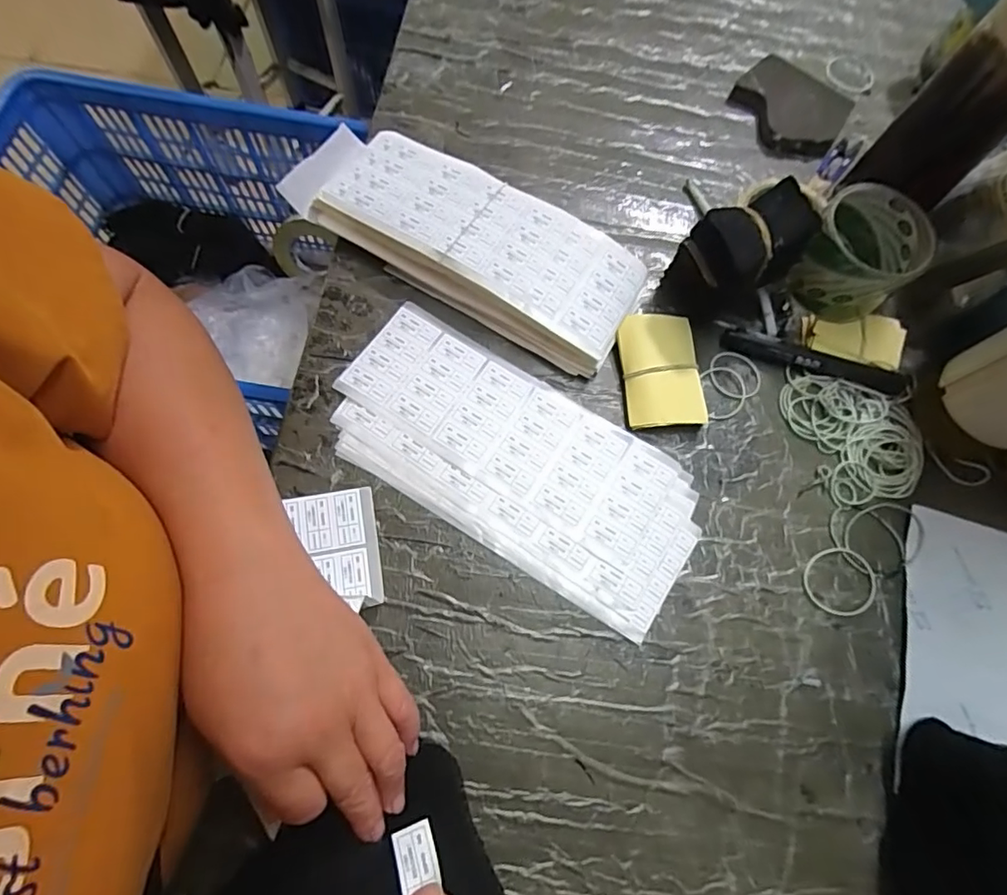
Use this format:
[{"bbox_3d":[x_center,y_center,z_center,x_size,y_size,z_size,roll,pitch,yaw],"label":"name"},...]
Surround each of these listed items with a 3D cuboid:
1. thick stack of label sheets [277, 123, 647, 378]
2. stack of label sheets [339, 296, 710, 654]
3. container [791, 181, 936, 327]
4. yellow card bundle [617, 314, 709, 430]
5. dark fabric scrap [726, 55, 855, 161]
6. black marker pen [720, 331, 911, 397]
[{"bbox_3d":[-0.029,-0.172,0.448,0.283,0.041,0.107,28,72,7],"label":"thick stack of label sheets"},{"bbox_3d":[0.007,0.009,0.409,0.283,0.012,0.134,32,73,8],"label":"stack of label sheets"},{"bbox_3d":[0.283,-0.154,0.439,0.080,0.072,0.089,41,74,11],"label":"container"},{"bbox_3d":[0.124,-0.060,0.433,0.061,0.020,0.093,-5,71,-4],"label":"yellow card bundle"},{"bbox_3d":[0.276,-0.328,0.533,0.106,0.018,0.090,38,74,10],"label":"dark fabric scrap"},{"bbox_3d":[0.252,-0.070,0.445,0.147,0.011,0.019,17,71,3],"label":"black marker pen"}]

